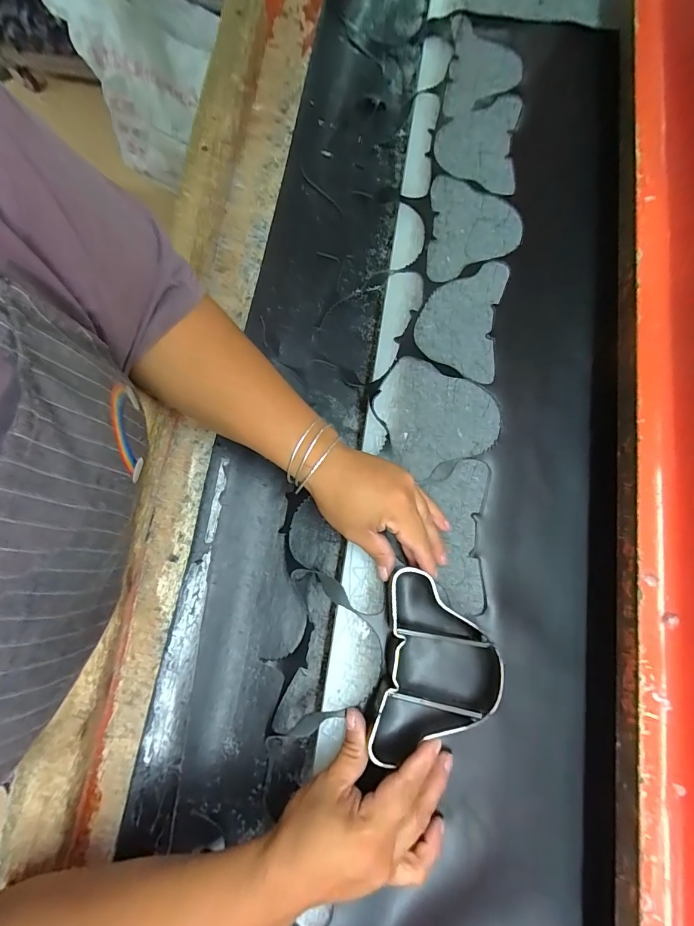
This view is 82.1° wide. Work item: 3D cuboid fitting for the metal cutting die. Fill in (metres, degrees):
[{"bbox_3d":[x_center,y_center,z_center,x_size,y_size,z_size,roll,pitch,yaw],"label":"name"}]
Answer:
[{"bbox_3d":[0.074,0.167,0.326,0.095,0.029,0.143,9,78,4],"label":"metal cutting die"}]

